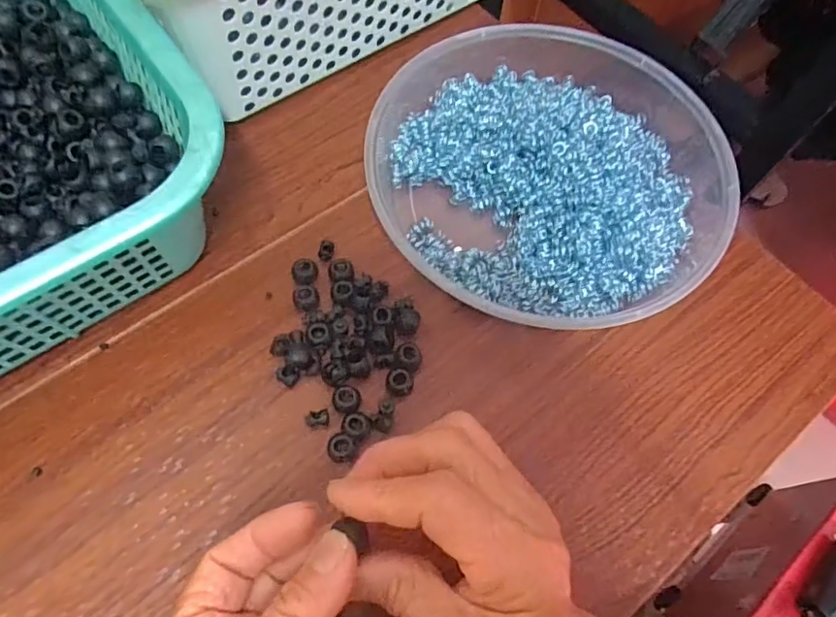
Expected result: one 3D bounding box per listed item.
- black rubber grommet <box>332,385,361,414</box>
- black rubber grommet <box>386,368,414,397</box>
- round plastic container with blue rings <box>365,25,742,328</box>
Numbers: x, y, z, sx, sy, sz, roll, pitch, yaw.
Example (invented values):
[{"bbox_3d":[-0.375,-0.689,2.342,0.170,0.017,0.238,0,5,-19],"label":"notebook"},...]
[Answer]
[{"bbox_3d":[-0.039,0.050,0.310,0.015,0.008,0.015,1,65,-3],"label":"black rubber grommet"},{"bbox_3d":[-0.010,0.043,0.317,0.015,0.012,0.016,1,65,-3],"label":"black rubber grommet"},{"bbox_3d":[0.082,-0.088,0.365,0.217,0.043,0.217,1,65,-3],"label":"round plastic container with blue rings"}]

